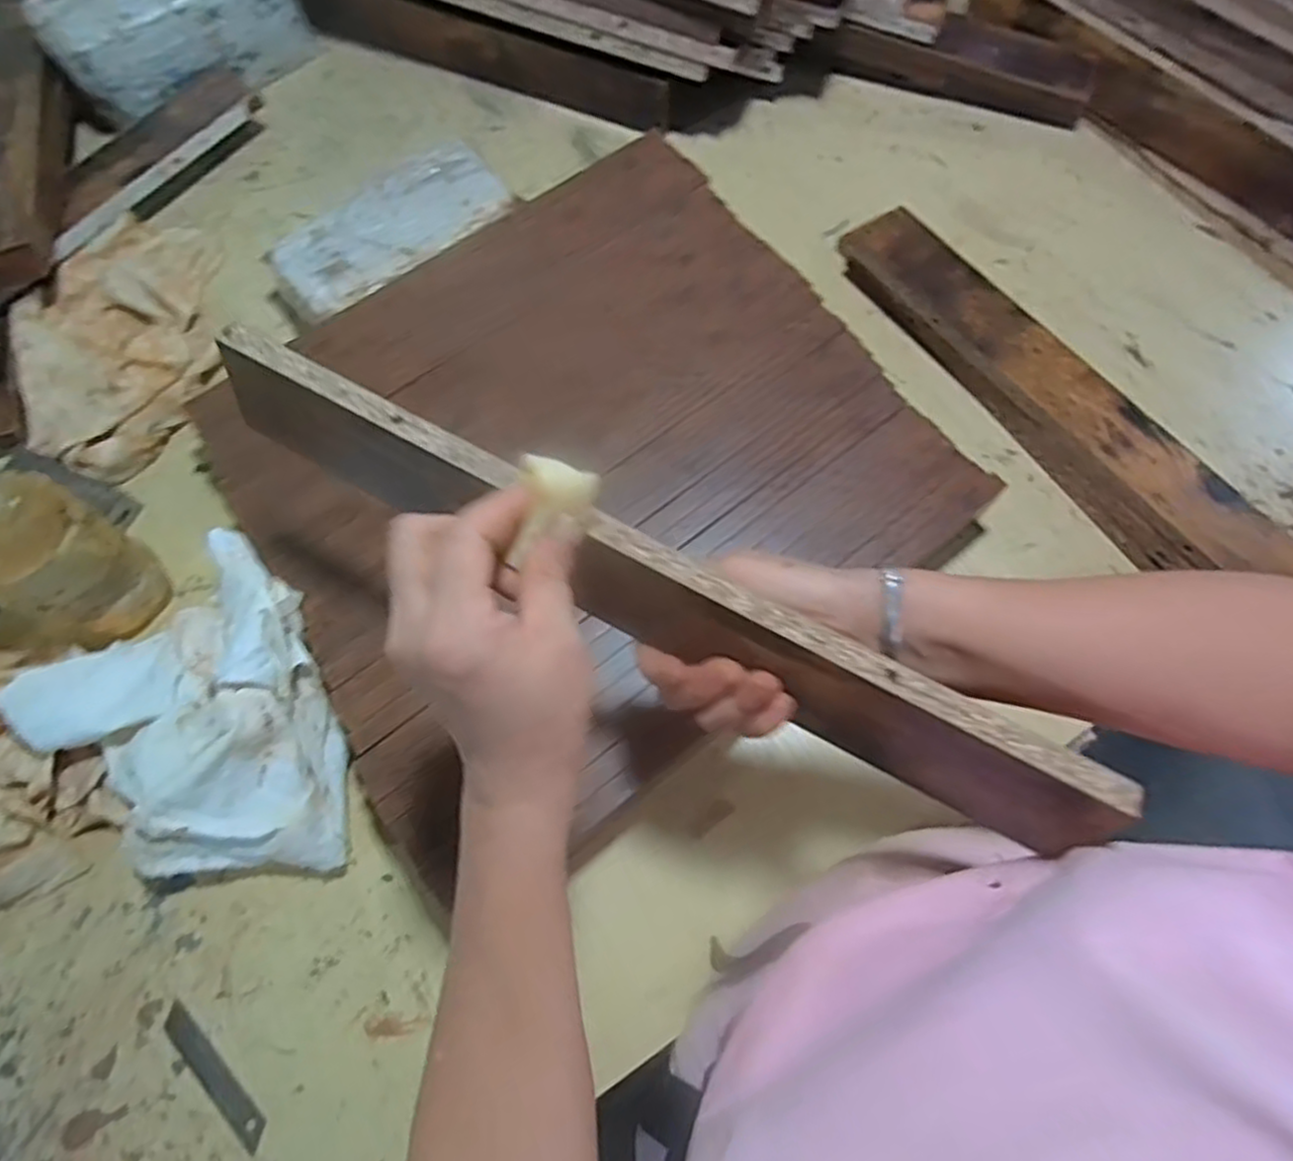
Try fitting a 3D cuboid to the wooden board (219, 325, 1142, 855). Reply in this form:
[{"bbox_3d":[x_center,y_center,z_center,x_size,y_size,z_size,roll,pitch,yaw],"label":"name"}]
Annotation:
[{"bbox_3d":[-0.015,0.001,0.349,0.456,0.065,0.018,27,41,11],"label":"wooden board"}]

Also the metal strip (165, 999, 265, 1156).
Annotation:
[{"bbox_3d":[-0.272,0.311,0.467,0.099,0.004,0.019,42,75,14],"label":"metal strip"}]

